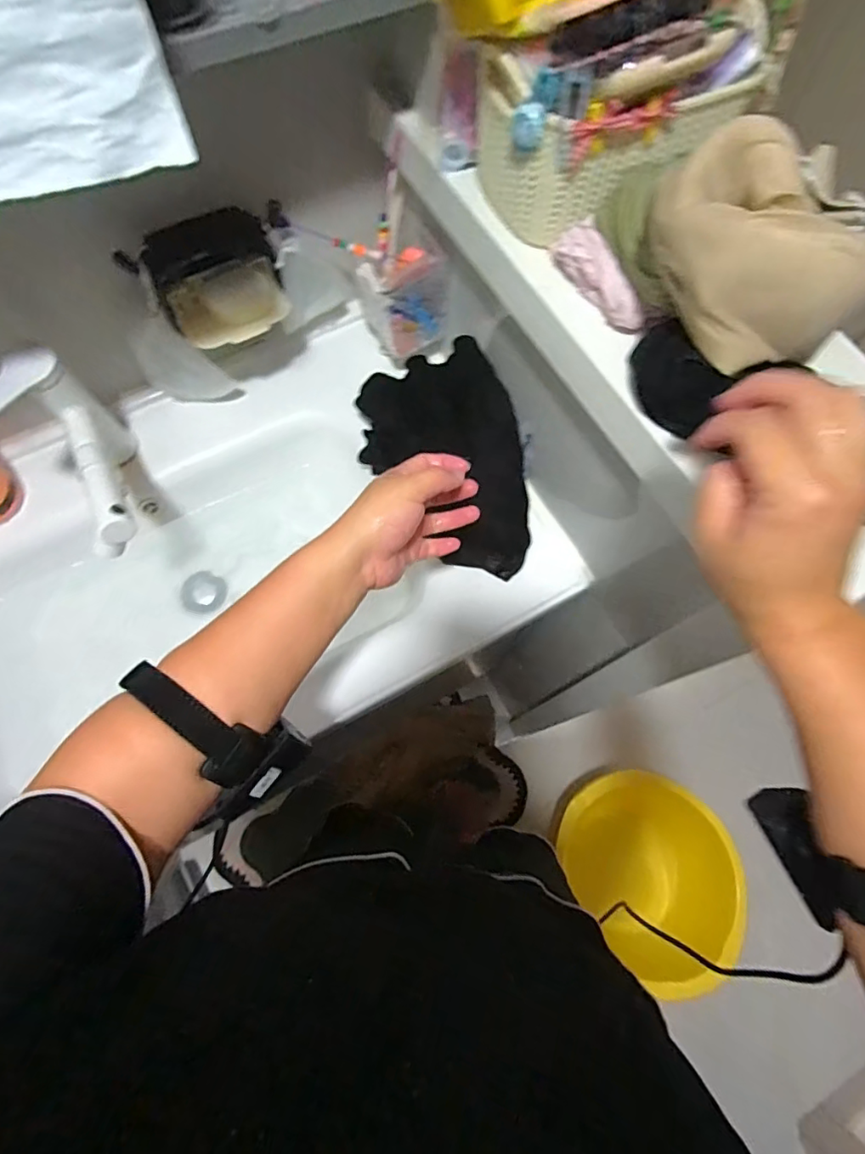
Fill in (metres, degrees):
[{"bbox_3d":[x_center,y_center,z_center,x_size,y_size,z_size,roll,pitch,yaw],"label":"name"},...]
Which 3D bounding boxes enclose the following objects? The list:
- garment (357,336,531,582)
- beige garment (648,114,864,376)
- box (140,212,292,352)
[{"bbox_3d":[0.027,-0.132,0.599,0.149,0.113,0.250,-30,74,-12],"label":"garment"},{"bbox_3d":[0.182,-0.176,0.306,0.134,0.081,0.071,28,72,8],"label":"beige garment"},{"bbox_3d":[-0.224,-0.304,0.560,0.133,0.074,0.114,-18,72,-8],"label":"box"}]

